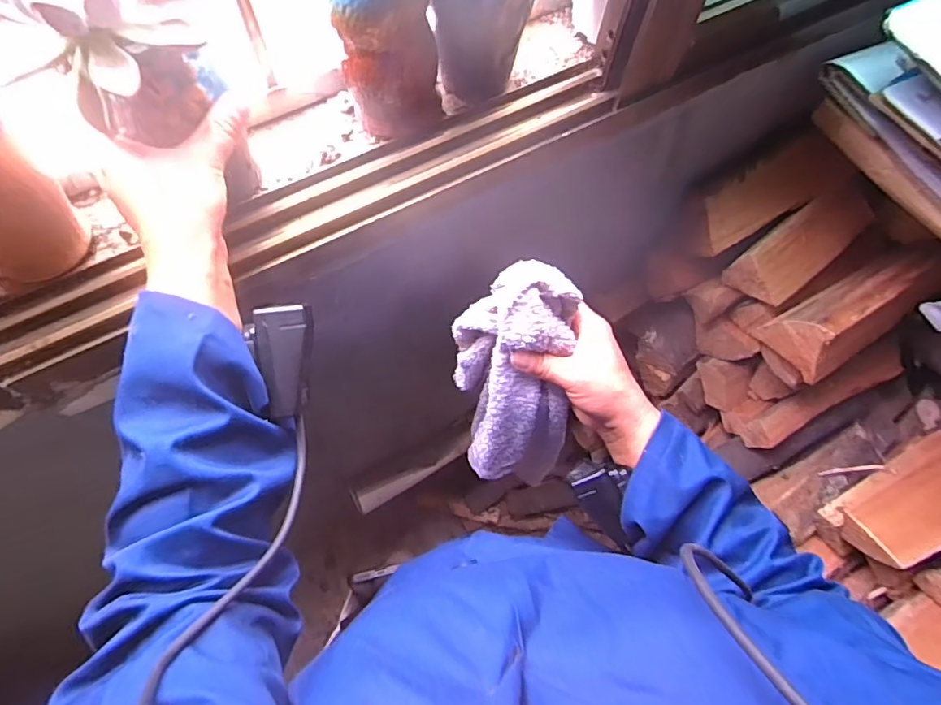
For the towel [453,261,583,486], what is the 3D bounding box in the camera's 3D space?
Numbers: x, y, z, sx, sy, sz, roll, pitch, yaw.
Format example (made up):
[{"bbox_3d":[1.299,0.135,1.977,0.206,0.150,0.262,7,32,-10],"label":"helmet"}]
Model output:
[{"bbox_3d":[0.036,0.029,0.462,0.088,0.214,0.058,-7,37,-6],"label":"towel"}]

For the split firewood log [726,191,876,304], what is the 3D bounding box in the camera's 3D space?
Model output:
[{"bbox_3d":[0.402,-0.134,0.662,0.189,0.059,0.069,-37,75,-15],"label":"split firewood log"}]

